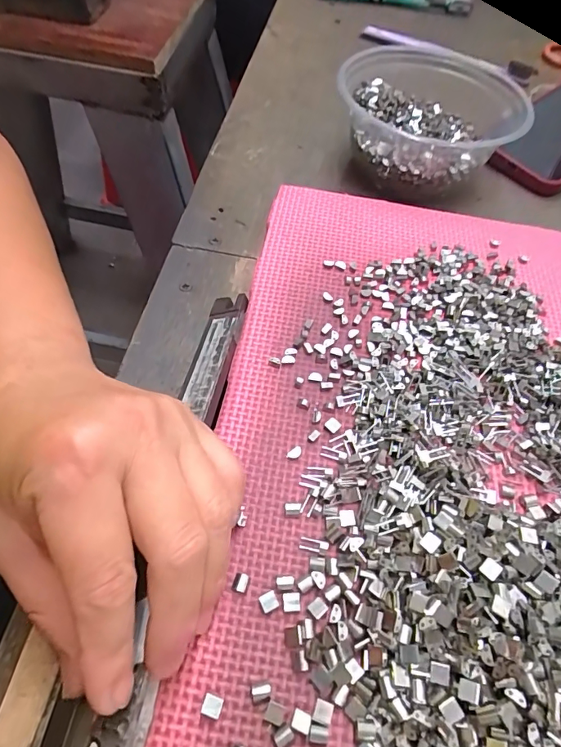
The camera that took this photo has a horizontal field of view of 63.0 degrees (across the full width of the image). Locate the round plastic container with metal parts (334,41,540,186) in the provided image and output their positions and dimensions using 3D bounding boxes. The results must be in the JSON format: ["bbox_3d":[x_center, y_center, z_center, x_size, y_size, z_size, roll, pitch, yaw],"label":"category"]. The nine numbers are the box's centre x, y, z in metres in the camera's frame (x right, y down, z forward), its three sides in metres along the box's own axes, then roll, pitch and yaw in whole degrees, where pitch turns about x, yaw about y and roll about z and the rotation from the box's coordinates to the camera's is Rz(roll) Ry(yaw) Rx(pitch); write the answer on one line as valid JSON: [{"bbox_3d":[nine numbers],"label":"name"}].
[{"bbox_3d":[0.115,-0.208,0.360,0.141,0.049,0.159,9,56,3],"label":"round plastic container with metal parts"}]

